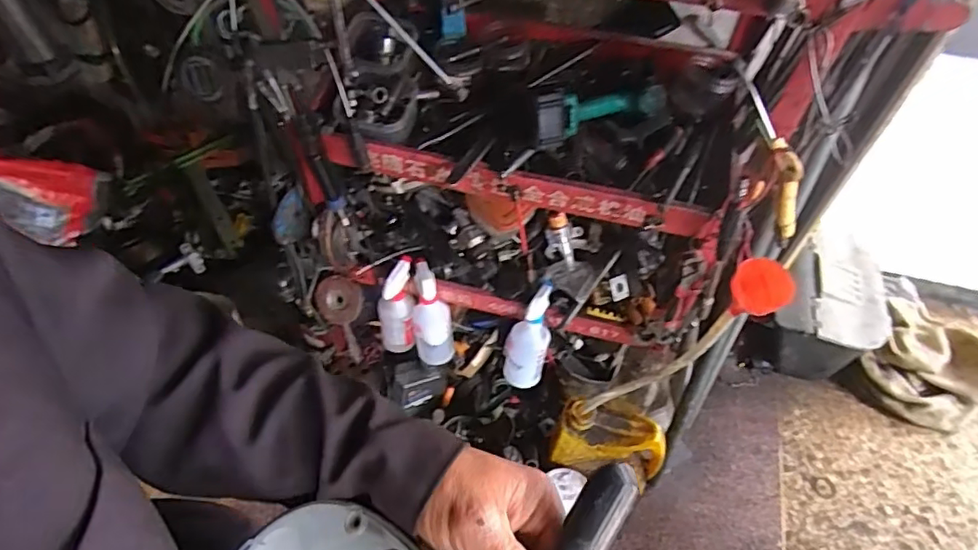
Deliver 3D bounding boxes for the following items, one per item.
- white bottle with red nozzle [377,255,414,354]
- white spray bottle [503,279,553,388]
[{"bbox_3d":[-0.186,0.075,1.157,0.072,0.229,0.063,7,29,1],"label":"white bottle with red nozzle"},{"bbox_3d":[0.077,0.126,1.099,0.085,0.221,0.075,15,26,6],"label":"white spray bottle"}]

